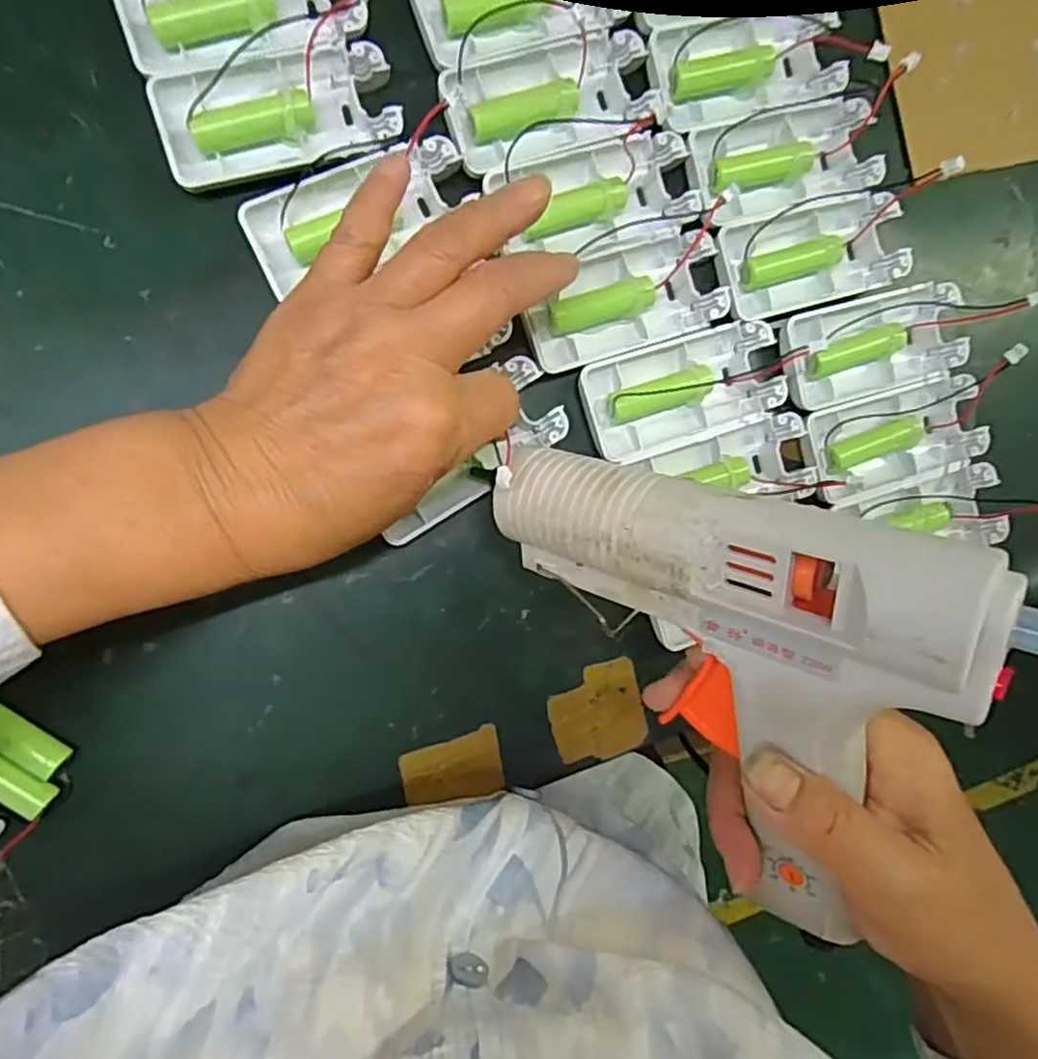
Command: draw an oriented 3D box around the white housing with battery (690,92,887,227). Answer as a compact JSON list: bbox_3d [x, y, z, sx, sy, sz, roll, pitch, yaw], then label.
[{"bbox_3d":[0.125,-0.174,0.321,0.089,0.016,0.045,-17,95,-8],"label":"white housing with battery"}]

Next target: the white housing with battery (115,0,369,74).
[{"bbox_3d":[-0.113,-0.215,0.280,0.093,0.013,0.043,-18,95,-8],"label":"white housing with battery"}]

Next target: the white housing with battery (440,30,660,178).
[{"bbox_3d":[0.014,-0.188,0.303,0.094,0.016,0.042,-19,95,-8],"label":"white housing with battery"}]

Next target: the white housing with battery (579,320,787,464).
[{"bbox_3d":[0.075,-0.065,0.317,0.091,0.016,0.044,-20,95,-8],"label":"white housing with battery"}]

